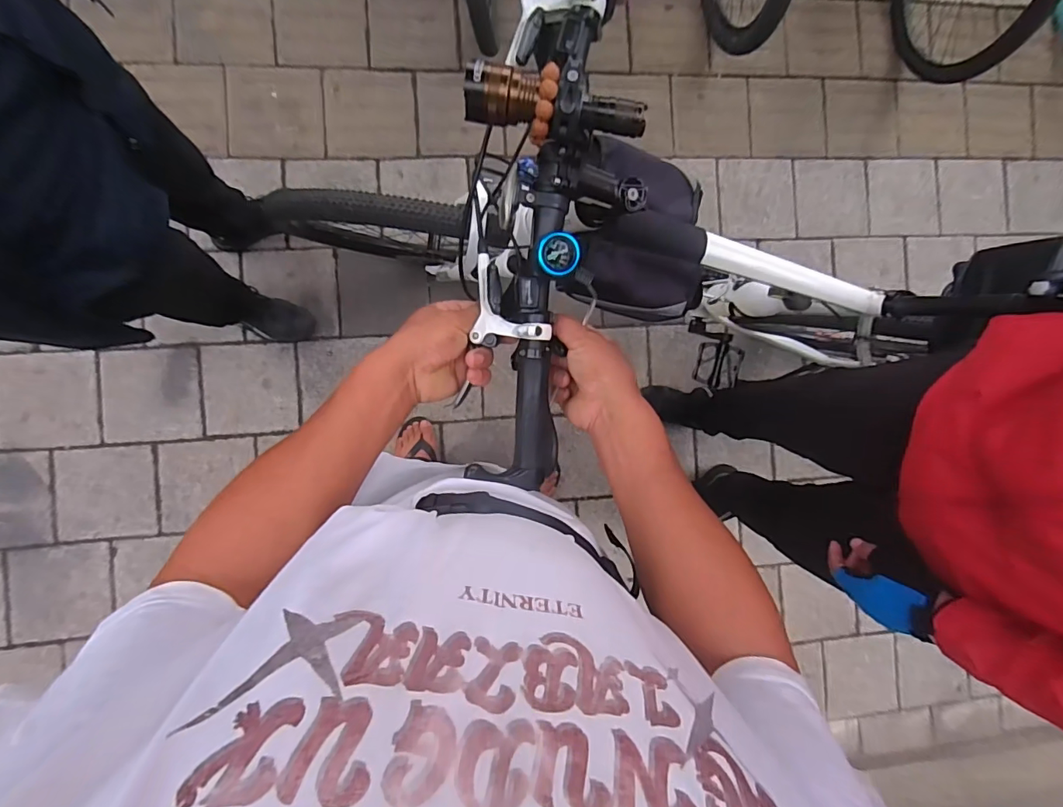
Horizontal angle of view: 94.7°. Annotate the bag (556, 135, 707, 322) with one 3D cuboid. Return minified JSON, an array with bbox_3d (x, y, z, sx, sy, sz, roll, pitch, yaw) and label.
[{"bbox_3d":[0.136,-0.217,0.614,0.205,0.133,0.194,2,90,-7],"label":"bag"}]

